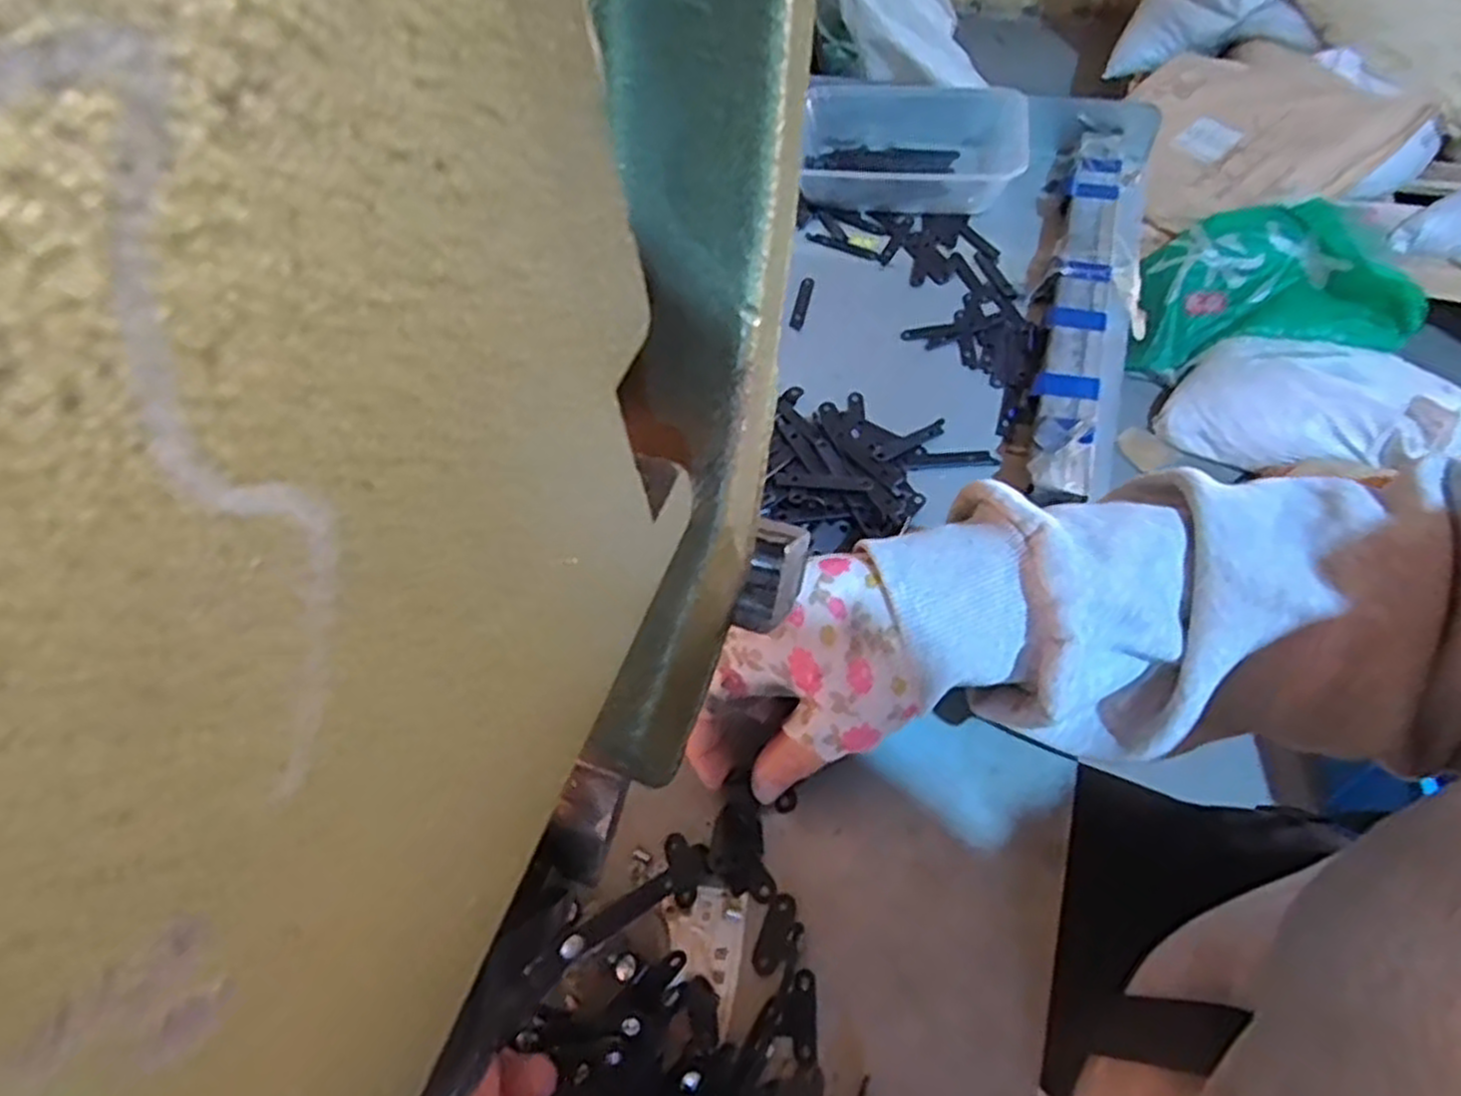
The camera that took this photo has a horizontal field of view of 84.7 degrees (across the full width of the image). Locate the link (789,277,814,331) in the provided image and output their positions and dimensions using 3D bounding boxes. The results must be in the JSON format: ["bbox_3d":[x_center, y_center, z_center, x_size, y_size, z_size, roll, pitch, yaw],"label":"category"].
[{"bbox_3d":[0.046,-0.157,0.513,0.008,0.004,0.049,9,57,11],"label":"link"}]

